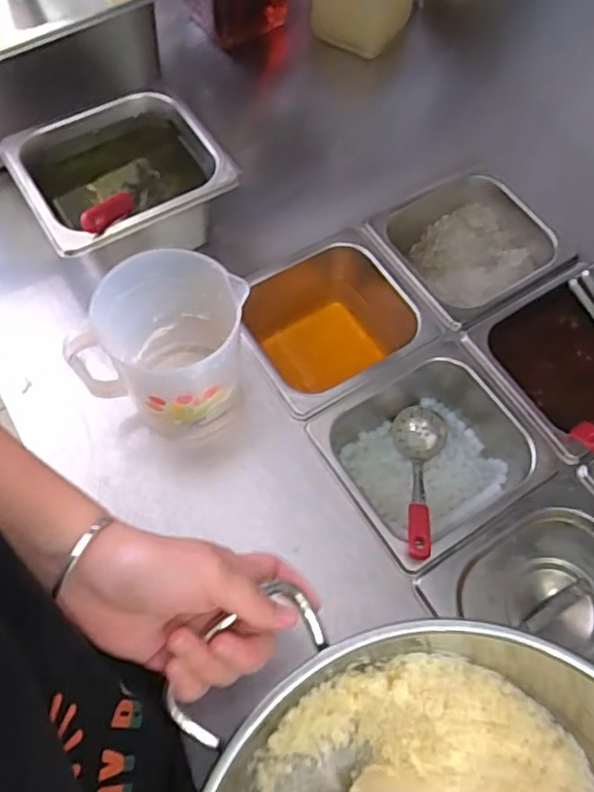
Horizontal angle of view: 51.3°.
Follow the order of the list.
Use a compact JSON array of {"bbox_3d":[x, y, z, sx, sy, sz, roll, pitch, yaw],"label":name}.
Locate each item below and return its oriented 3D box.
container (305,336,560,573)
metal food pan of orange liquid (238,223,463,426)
[{"bbox_3d":[0.126,0.055,0.578,0.183,0.085,0.158,-30,70,-15],"label":"container"},{"bbox_3d":[0.031,-0.068,0.642,0.178,0.104,0.171,-29,70,-15],"label":"metal food pan of orange liquid"}]

